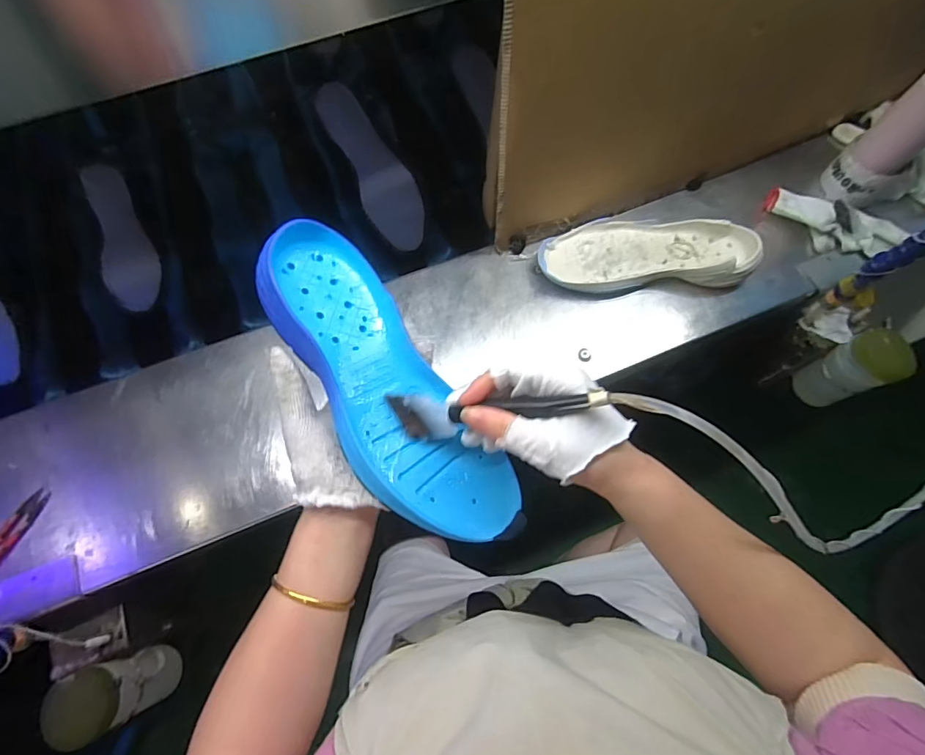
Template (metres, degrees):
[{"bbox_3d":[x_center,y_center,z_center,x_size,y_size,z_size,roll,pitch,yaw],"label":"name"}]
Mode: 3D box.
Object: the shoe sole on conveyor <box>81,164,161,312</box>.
[{"bbox_3d":[-0.479,-0.198,0.664,0.068,0.009,0.200,-12,91,-21],"label":"shoe sole on conveyor"}]

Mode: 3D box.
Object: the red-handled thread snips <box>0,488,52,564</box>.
[{"bbox_3d":[-0.506,0.173,0.525,0.023,0.008,0.100,24,71,7],"label":"red-handled thread snips"}]

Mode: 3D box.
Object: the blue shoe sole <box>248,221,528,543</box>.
[{"bbox_3d":[-0.066,0.003,0.370,0.098,0.048,0.280,-31,84,-34],"label":"blue shoe sole"}]

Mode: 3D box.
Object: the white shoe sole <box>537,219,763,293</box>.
[{"bbox_3d":[0.241,-0.164,0.621,0.275,0.040,0.107,1,70,-1],"label":"white shoe sole"}]

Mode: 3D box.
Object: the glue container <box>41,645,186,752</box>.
[{"bbox_3d":[-0.412,0.376,0.559,0.082,0.113,0.075,-15,71,-7],"label":"glue container"}]

